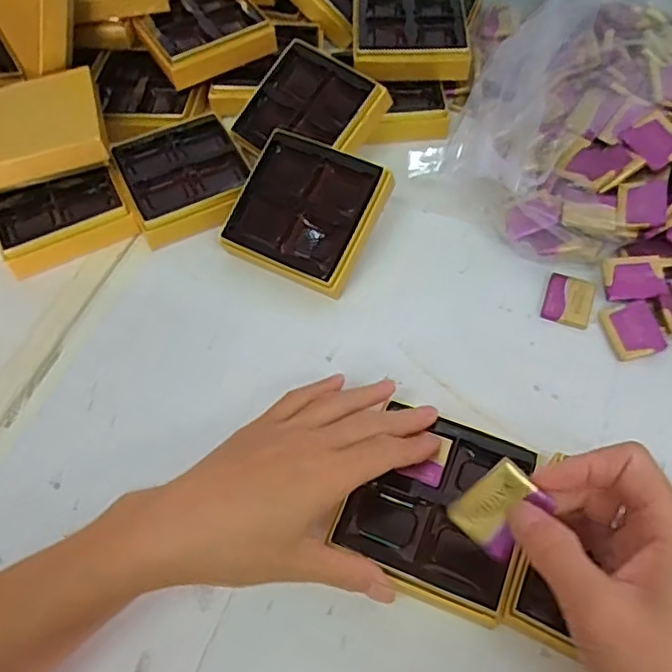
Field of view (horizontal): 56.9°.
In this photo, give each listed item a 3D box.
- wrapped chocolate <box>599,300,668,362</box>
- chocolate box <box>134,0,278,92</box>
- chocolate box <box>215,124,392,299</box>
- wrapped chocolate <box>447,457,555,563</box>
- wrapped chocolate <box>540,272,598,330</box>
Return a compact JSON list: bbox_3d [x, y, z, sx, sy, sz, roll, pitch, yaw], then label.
[{"bbox_3d":[0.200,-0.005,0.419,0.033,0.008,0.041,-10,59,-4],"label":"wrapped chocolate"},{"bbox_3d":[-0.117,-0.265,0.546,0.096,0.031,0.085,-31,62,-15],"label":"chocolate box"},{"bbox_3d":[-0.022,-0.091,0.453,0.098,0.030,0.099,25,85,12],"label":"chocolate box"},{"bbox_3d":[0.077,0.080,0.286,0.035,0.008,0.037,44,96,4],"label":"wrapped chocolate"},{"bbox_3d":[0.164,-0.026,0.438,0.032,0.004,0.040,18,61,13],"label":"wrapped chocolate"}]

